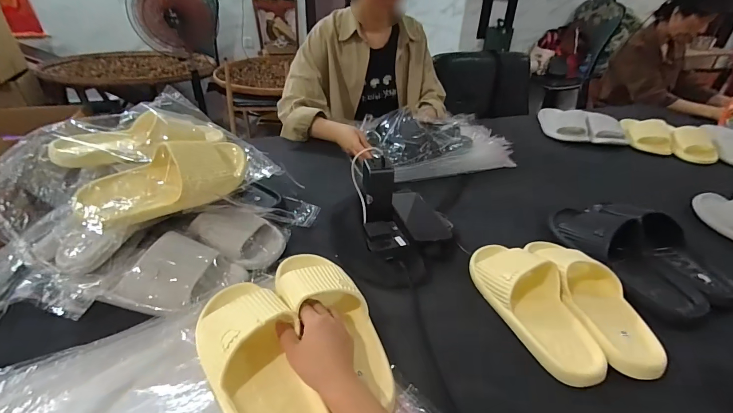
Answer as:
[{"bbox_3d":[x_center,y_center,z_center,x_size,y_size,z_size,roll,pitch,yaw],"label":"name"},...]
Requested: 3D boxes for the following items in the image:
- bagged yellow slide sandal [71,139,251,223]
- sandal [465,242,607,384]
[{"bbox_3d":[-0.302,-0.030,0.550,0.248,0.085,0.111,-27,70,-28],"label":"bagged yellow slide sandal"},{"bbox_3d":[0.238,0.126,0.508,0.092,0.063,0.241,-10,37,-19],"label":"sandal"}]

